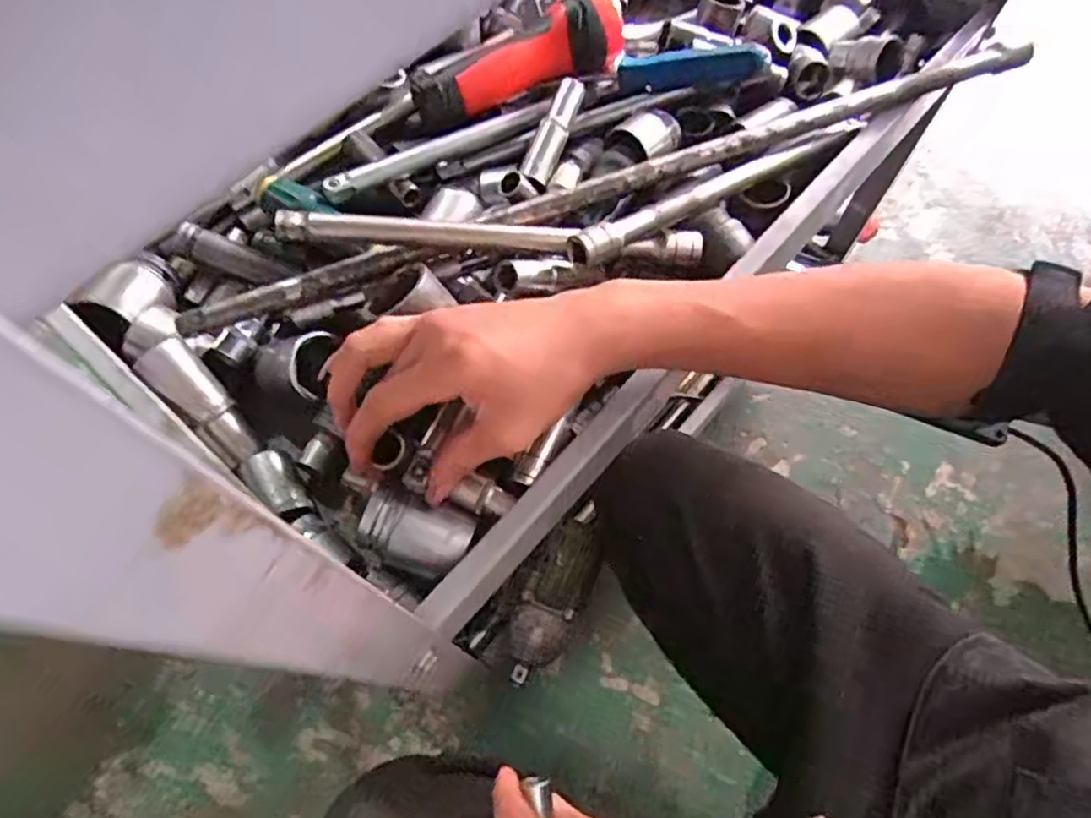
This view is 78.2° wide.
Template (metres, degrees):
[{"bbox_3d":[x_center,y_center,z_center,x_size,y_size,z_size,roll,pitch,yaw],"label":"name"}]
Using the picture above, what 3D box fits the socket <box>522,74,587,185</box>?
[{"bbox_3d":[0.006,-0.189,0.458,0.019,0.027,0.075,22,66,7],"label":"socket"}]

